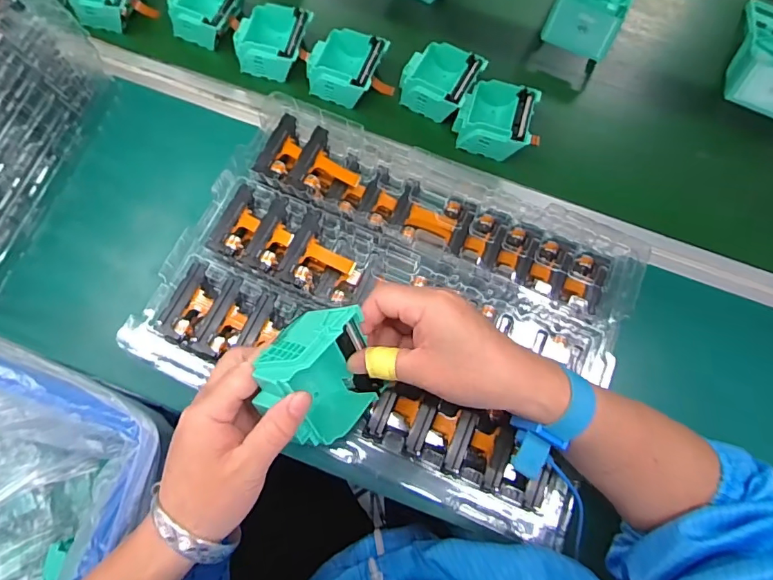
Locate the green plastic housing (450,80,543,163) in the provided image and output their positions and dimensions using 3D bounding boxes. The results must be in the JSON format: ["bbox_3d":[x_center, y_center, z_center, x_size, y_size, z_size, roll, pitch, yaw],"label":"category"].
[{"bbox_3d":[0.119,-0.187,0.519,0.077,0.042,0.075,18,73,5],"label":"green plastic housing"}]

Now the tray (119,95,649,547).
[{"bbox_3d":[0.012,0.007,0.413,0.383,0.034,0.277,23,73,6],"label":"tray"}]

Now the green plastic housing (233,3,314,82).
[{"bbox_3d":[-0.131,-0.284,0.539,0.078,0.044,0.075,12,73,2],"label":"green plastic housing"}]

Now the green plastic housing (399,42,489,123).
[{"bbox_3d":[0.061,-0.234,0.533,0.082,0.043,0.073,28,74,7],"label":"green plastic housing"}]

